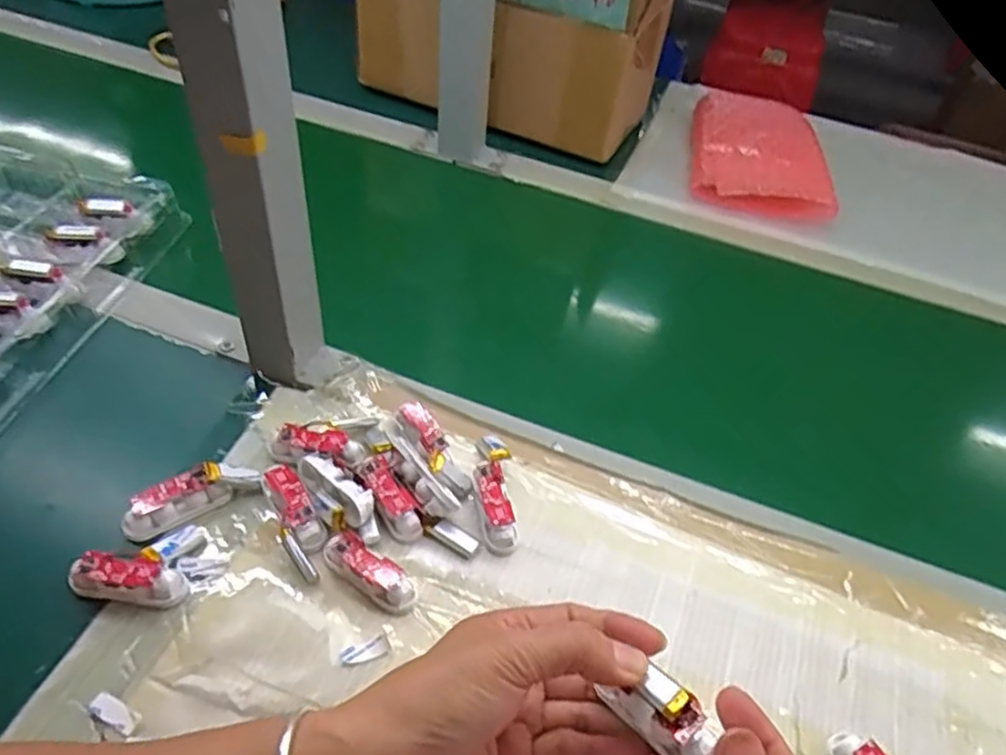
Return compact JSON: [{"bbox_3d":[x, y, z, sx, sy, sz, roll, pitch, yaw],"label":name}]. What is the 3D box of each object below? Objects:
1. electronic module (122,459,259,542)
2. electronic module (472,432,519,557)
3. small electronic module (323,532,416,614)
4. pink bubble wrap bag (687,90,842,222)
[{"bbox_3d":[-0.187,0.071,0.423,0.076,0.024,0.019,-22,53,-25],"label":"electronic module"},{"bbox_3d":[-0.007,0.071,0.448,0.024,0.023,0.080,-1,47,-8],"label":"electronic module"},{"bbox_3d":[-0.077,0.111,0.404,0.061,0.018,0.021,28,50,19],"label":"small electronic module"},{"bbox_3d":[0.275,-0.250,0.774,0.140,0.049,0.210,9,46,1],"label":"pink bubble wrap bag"}]

